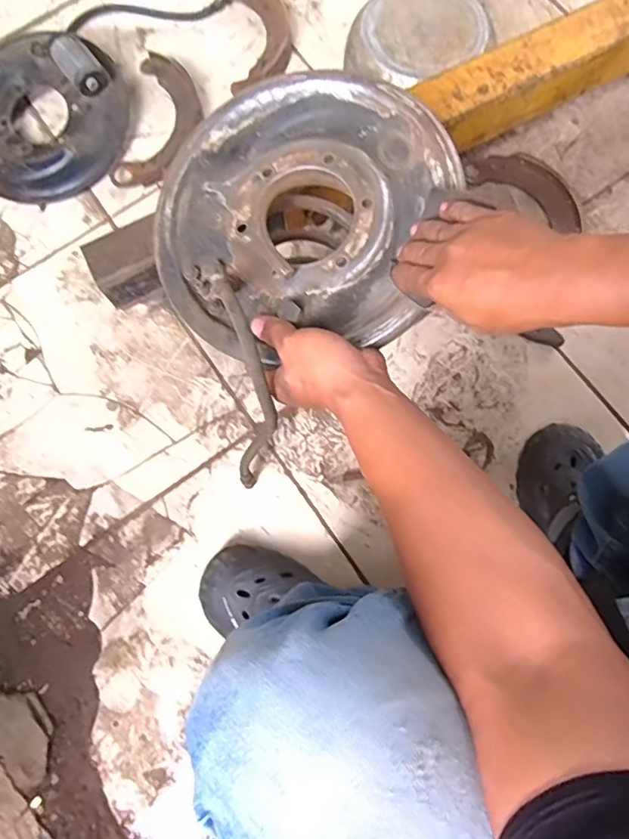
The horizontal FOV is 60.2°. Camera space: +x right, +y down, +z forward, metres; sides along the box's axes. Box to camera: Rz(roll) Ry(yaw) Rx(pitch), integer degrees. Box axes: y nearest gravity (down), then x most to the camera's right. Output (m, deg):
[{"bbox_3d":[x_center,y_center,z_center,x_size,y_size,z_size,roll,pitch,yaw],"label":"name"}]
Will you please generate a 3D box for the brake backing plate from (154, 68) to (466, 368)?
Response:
[{"bbox_3d":[-0.012,-0.180,0.471,0.253,0.059,0.254,0,79,1],"label":"brake backing plate"}]

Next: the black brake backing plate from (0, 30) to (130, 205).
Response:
[{"bbox_3d":[-0.425,-0.464,0.823,0.247,0.090,0.243,0,79,1],"label":"black brake backing plate"}]

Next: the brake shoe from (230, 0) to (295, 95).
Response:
[{"bbox_3d":[-0.086,-0.625,0.885,0.104,0.033,0.204,-4,79,0],"label":"brake shoe"}]

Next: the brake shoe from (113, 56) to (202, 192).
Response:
[{"bbox_3d":[-0.234,-0.460,0.848,0.118,0.031,0.224,9,79,3],"label":"brake shoe"}]

